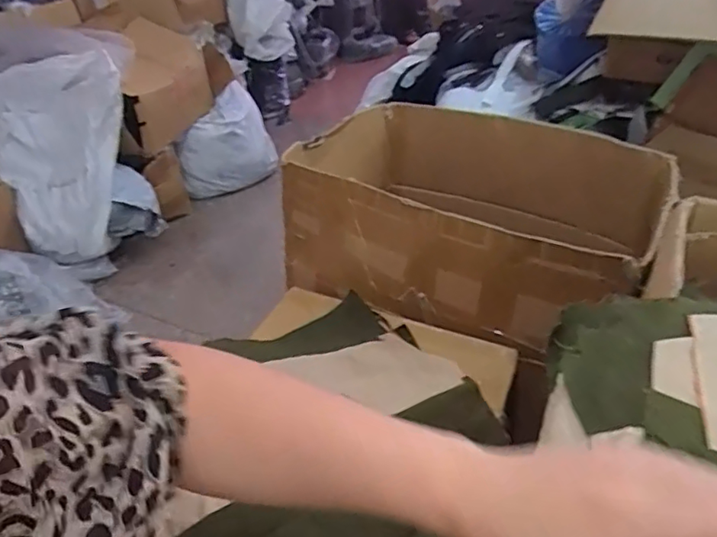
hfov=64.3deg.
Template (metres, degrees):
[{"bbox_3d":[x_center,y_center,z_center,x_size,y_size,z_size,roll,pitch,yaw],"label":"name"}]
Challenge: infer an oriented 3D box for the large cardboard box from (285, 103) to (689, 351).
[{"bbox_3d":[0.213,-0.122,1.133,0.642,0.239,0.555,16,39,22],"label":"large cardboard box"}]

